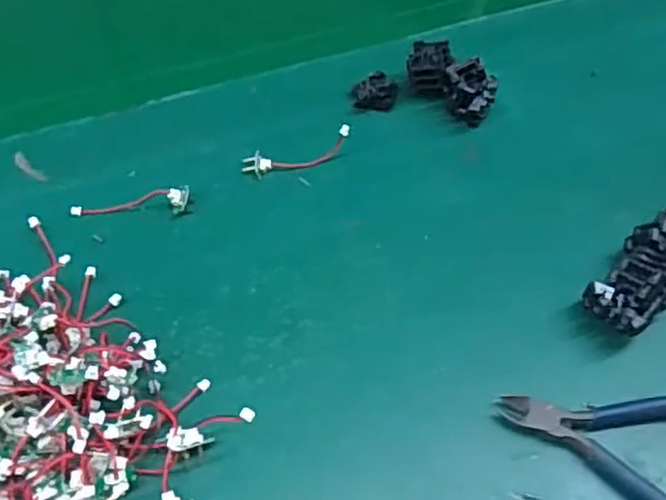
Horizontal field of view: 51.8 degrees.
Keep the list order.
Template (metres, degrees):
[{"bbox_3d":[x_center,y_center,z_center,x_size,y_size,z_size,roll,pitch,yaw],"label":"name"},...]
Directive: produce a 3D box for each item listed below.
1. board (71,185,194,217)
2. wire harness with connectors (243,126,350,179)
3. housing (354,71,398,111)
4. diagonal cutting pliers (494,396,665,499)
[{"bbox_3d":[-0.107,-0.026,0.363,0.062,0.011,0.015,1,54,-1],"label":"board"},{"bbox_3d":[-0.019,-0.056,0.390,0.066,0.006,0.017,-17,56,-13],"label":"wire harness with connectors"},{"bbox_3d":[0.026,-0.095,0.405,0.024,0.013,0.022,5,54,2],"label":"housing"},{"bbox_3d":[0.129,0.083,0.287,0.117,0.010,0.060,17,55,11],"label":"diagonal cutting pliers"}]

